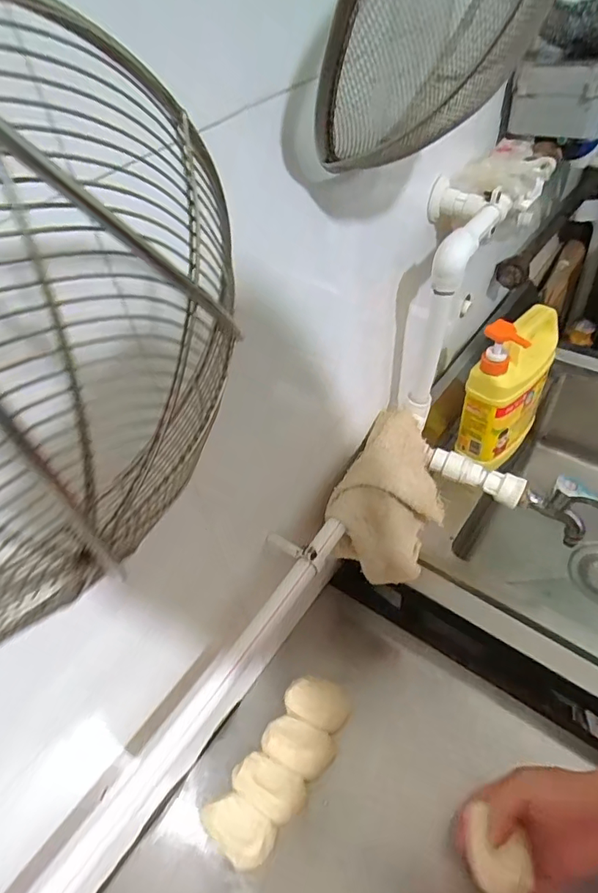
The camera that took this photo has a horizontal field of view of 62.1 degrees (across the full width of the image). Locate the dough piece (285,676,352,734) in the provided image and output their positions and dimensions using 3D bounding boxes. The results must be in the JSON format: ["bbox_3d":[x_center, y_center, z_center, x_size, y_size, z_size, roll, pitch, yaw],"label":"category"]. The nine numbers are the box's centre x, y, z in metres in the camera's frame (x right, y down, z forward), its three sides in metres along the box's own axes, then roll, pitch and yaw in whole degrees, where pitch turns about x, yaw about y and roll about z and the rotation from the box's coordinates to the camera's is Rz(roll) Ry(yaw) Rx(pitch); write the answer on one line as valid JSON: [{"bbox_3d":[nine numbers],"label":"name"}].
[{"bbox_3d":[0.021,0.298,0.582,0.073,0.040,0.055,15,51,19],"label":"dough piece"}]

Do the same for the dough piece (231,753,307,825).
[{"bbox_3d":[-0.032,0.369,0.533,0.077,0.041,0.050,18,53,22],"label":"dough piece"}]

